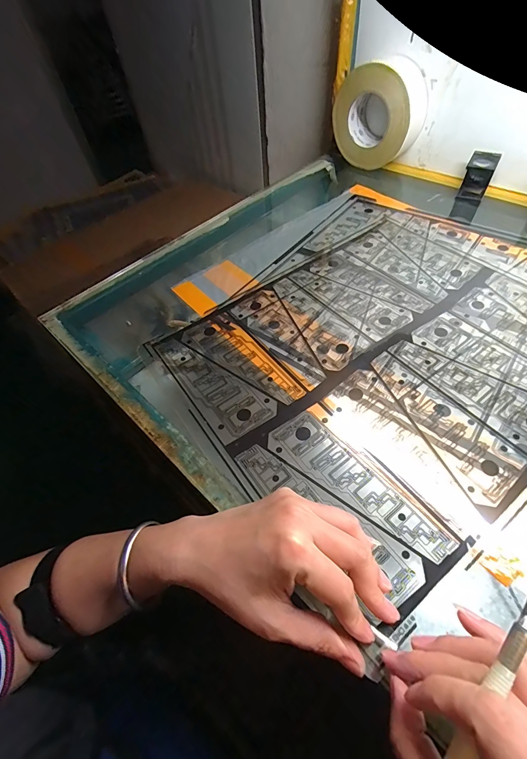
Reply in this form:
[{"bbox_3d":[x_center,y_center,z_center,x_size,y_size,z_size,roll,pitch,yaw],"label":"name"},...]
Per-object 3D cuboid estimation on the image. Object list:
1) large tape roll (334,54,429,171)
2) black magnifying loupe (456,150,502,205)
[{"bbox_3d":[0.192,-0.442,0.548,0.147,0.134,0.067,29,61,23],"label":"large tape roll"},{"bbox_3d":[0.331,-0.311,0.501,0.038,0.061,0.034,27,61,22],"label":"black magnifying loupe"}]

